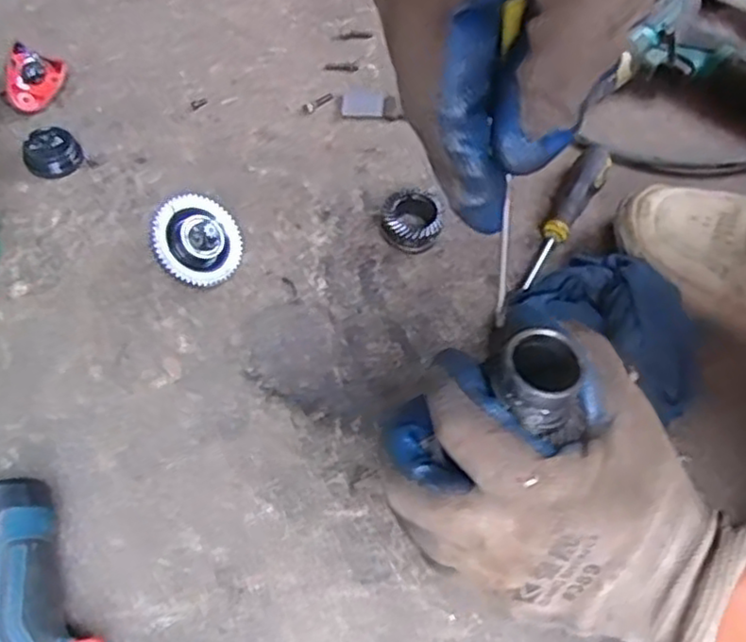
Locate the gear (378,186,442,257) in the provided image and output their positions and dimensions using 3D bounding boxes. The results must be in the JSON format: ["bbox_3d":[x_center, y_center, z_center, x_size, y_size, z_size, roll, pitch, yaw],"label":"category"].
[{"bbox_3d":[0.028,-0.075,0.525,0.043,0.028,0.042,2,61,-3],"label":"gear"}]

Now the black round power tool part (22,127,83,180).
[{"bbox_3d":[-0.253,-0.131,0.545,0.040,0.019,0.040,2,61,-3],"label":"black round power tool part"}]

